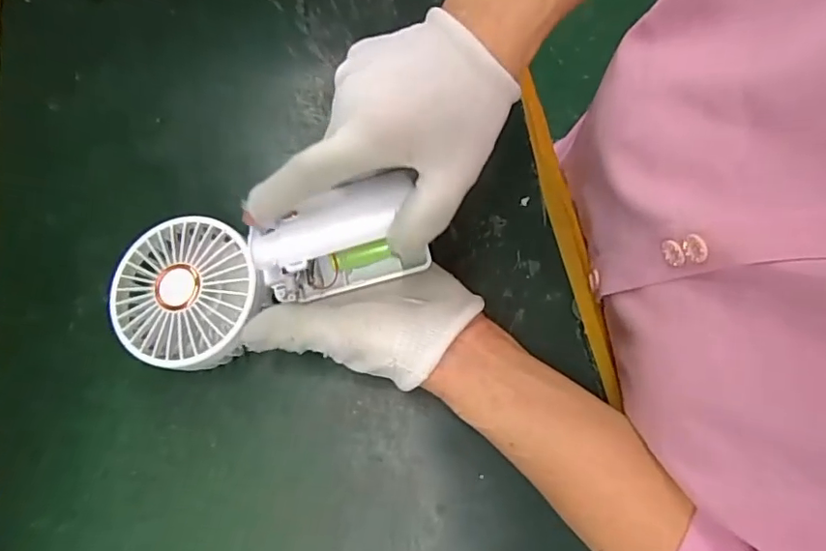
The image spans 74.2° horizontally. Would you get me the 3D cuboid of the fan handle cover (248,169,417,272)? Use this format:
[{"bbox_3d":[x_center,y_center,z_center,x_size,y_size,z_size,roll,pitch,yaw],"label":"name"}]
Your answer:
[{"bbox_3d":[-0.042,-0.027,0.285,0.088,0.010,0.029,-24,74,2],"label":"fan handle cover"}]

